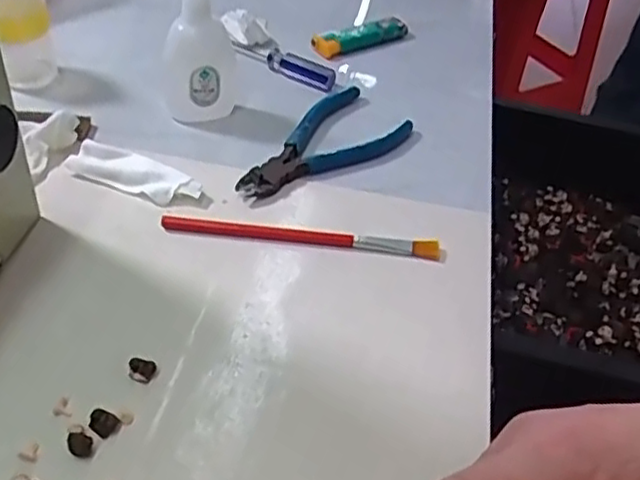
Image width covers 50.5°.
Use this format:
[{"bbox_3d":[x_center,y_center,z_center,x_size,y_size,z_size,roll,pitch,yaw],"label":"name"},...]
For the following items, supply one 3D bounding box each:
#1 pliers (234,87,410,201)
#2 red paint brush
[{"bbox_3d":[0.002,-0.055,0.409,0.054,0.011,0.124,31,49,24],"label":"pliers"},{"bbox_3d":[-0.010,-0.002,0.351,0.143,0.007,0.008,6,43,-1],"label":"red paint brush"}]

